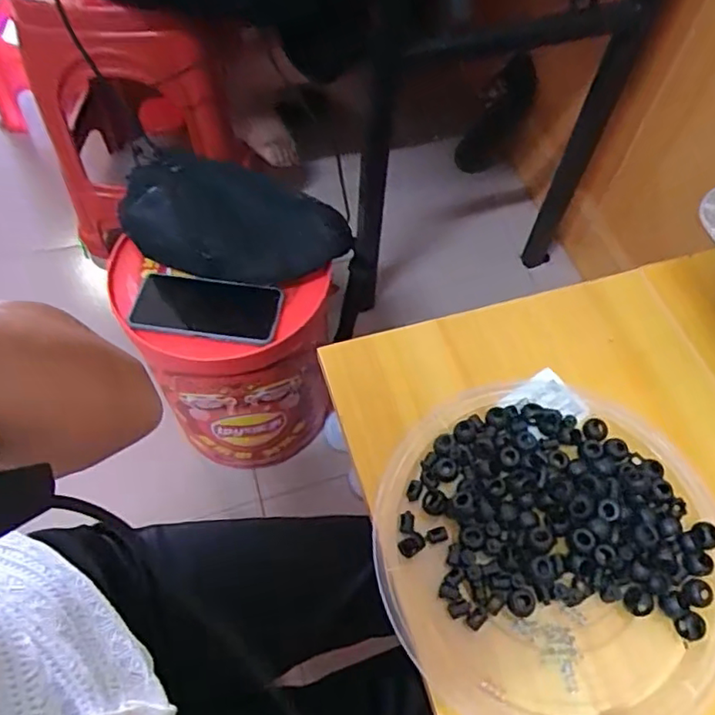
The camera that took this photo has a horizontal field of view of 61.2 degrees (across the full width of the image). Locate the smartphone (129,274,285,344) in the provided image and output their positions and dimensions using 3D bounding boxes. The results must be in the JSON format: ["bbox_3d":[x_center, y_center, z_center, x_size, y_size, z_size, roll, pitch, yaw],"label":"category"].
[{"bbox_3d":[-0.173,-0.057,0.697,0.169,0.013,0.078,7,60,3],"label":"smartphone"}]

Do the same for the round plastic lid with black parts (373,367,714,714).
[{"bbox_3d":[0.130,0.122,0.410,0.227,0.030,0.232,1,60,-1],"label":"round plastic lid with black parts"}]

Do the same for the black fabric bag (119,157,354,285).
[{"bbox_3d":[-0.154,-0.162,0.722,0.275,0.056,0.133,15,60,7],"label":"black fabric bag"}]

